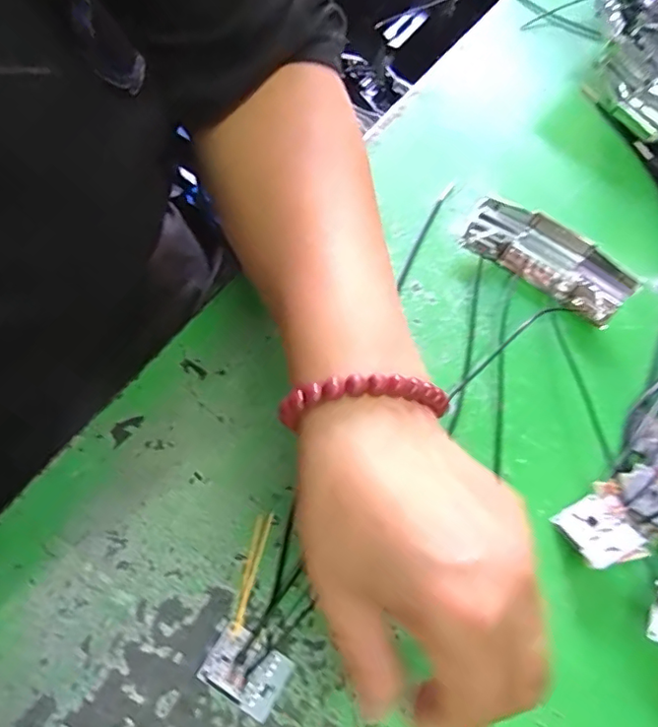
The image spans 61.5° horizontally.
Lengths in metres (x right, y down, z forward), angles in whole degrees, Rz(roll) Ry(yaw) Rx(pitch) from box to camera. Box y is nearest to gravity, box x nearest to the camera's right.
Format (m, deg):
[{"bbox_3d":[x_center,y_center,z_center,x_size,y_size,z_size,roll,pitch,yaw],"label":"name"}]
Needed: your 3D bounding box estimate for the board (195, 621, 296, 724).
[{"bbox_3d":[-0.035,0.128,0.230,0.033,0.004,0.025,29,65,11],"label":"board"}]

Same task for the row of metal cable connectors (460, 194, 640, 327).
[{"bbox_3d":[0.129,-0.062,0.326,0.095,0.022,0.037,36,66,14],"label":"row of metal cable connectors"}]

